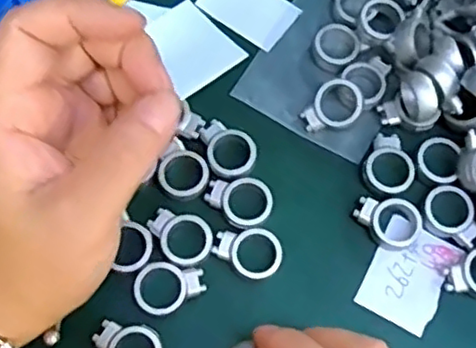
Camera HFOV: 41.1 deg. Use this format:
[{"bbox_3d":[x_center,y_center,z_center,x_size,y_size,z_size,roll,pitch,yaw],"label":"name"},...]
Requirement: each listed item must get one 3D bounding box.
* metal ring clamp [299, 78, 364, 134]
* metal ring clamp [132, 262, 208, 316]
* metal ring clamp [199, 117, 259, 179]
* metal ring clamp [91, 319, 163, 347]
[{"bbox_3d":[0.052,-0.035,0.345,0.026,0.010,0.034,37,113,3],"label":"metal ring clamp"},{"bbox_3d":[-0.033,0.055,0.310,0.034,0.005,0.025,-10,72,-5],"label":"metal ring clamp"},{"bbox_3d":[-0.006,-0.013,0.336,0.034,0.005,0.027,31,74,9],"label":"metal ring clamp"},{"bbox_3d":[-0.052,0.083,0.301,0.034,0.007,0.026,33,74,9],"label":"metal ring clamp"}]

